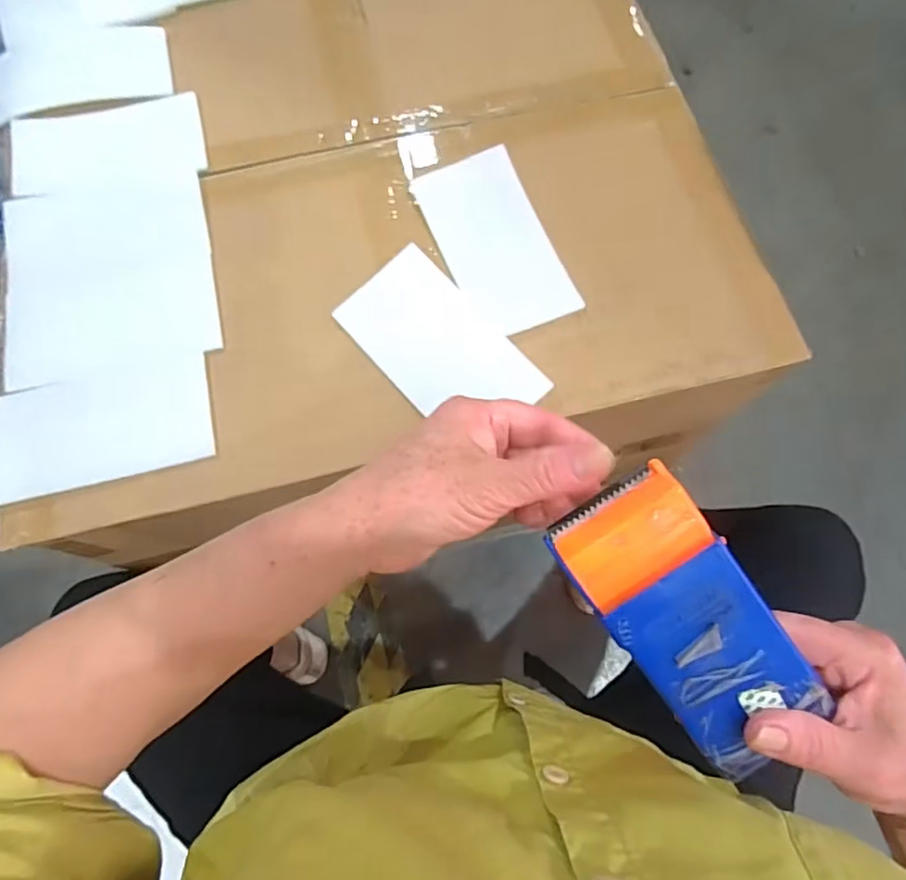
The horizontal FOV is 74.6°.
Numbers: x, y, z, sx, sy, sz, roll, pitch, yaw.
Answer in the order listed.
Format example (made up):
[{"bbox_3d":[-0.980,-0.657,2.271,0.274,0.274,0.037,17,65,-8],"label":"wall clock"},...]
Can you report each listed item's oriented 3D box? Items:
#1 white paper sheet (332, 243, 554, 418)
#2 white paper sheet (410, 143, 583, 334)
[{"bbox_3d":[-0.009,-0.063,0.403,0.076,0.010,0.138,-41,77,-4],"label":"white paper sheet"},{"bbox_3d":[0.030,-0.144,0.430,0.075,0.004,0.142,-21,75,-5],"label":"white paper sheet"}]

